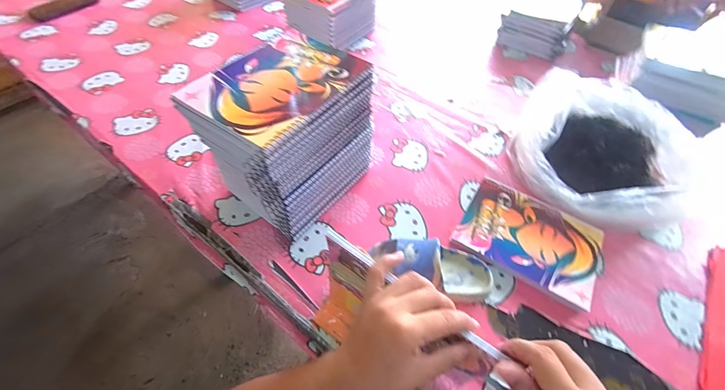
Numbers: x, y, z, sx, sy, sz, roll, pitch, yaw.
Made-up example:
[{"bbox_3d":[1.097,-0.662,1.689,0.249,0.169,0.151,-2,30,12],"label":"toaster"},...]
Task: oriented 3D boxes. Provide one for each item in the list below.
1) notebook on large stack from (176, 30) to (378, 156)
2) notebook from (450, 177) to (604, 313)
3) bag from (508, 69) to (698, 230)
[{"bbox_3d":[-0.098,-0.140,0.385,0.142,0.006,0.194,30,57,18],"label":"notebook on large stack"},{"bbox_3d":[0.258,0.067,0.495,0.196,0.022,0.152,27,56,17],"label":"notebook"},{"bbox_3d":[0.410,-0.075,0.530,0.270,0.113,0.226,18,54,10],"label":"bag"}]

